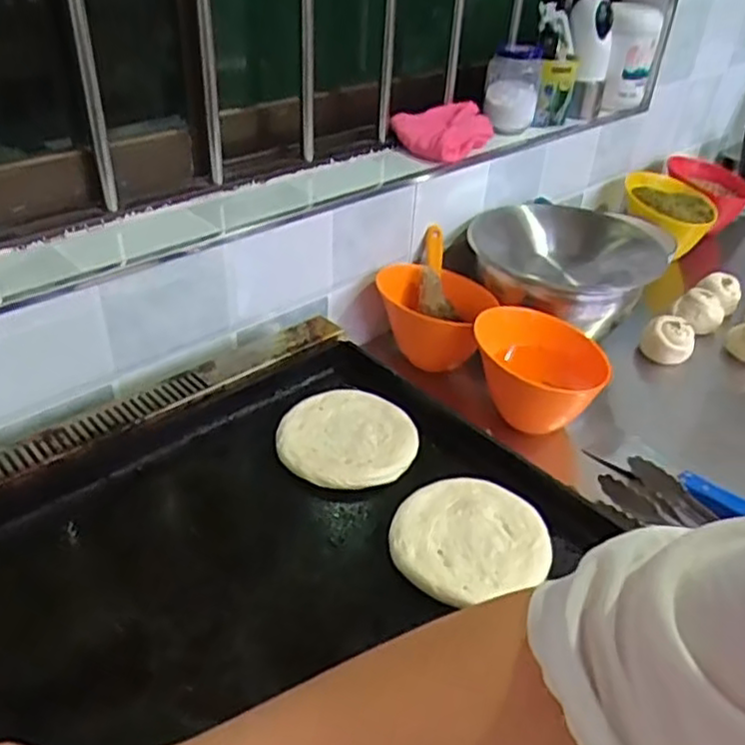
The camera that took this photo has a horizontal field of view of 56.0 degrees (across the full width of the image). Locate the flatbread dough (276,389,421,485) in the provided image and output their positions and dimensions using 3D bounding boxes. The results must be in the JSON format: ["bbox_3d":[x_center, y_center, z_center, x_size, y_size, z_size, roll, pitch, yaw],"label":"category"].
[{"bbox_3d":[-0.024,0.060,0.657,0.126,0.019,0.115,3,36,-1],"label":"flatbread dough"}]

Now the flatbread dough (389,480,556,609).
[{"bbox_3d":[0.078,0.132,0.571,0.126,0.012,0.113,-8,37,-16],"label":"flatbread dough"}]

